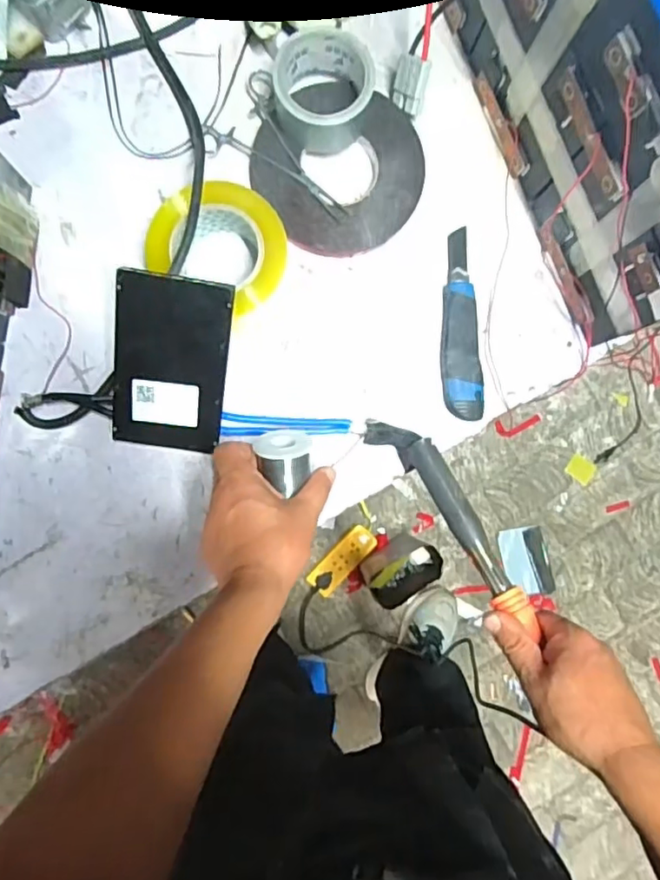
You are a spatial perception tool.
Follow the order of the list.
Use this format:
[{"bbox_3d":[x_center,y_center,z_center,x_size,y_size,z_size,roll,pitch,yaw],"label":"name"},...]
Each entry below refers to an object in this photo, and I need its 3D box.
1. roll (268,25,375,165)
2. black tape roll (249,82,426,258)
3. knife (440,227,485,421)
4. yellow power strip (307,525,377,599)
[{"bbox_3d":[-0.005,-0.337,0.566,0.096,0.060,0.091,0,86,-4],"label":"roll"},{"bbox_3d":[0.014,-0.277,0.593,0.157,0.023,0.162,0,86,-4],"label":"black tape roll"},{"bbox_3d":[0.130,-0.117,0.597,0.037,0.014,0.191,-4,87,-4],"label":"knife"},{"bbox_3d":[0.027,0.263,1.294,0.065,0.031,0.168,43,85,-1],"label":"yellow power strip"}]

